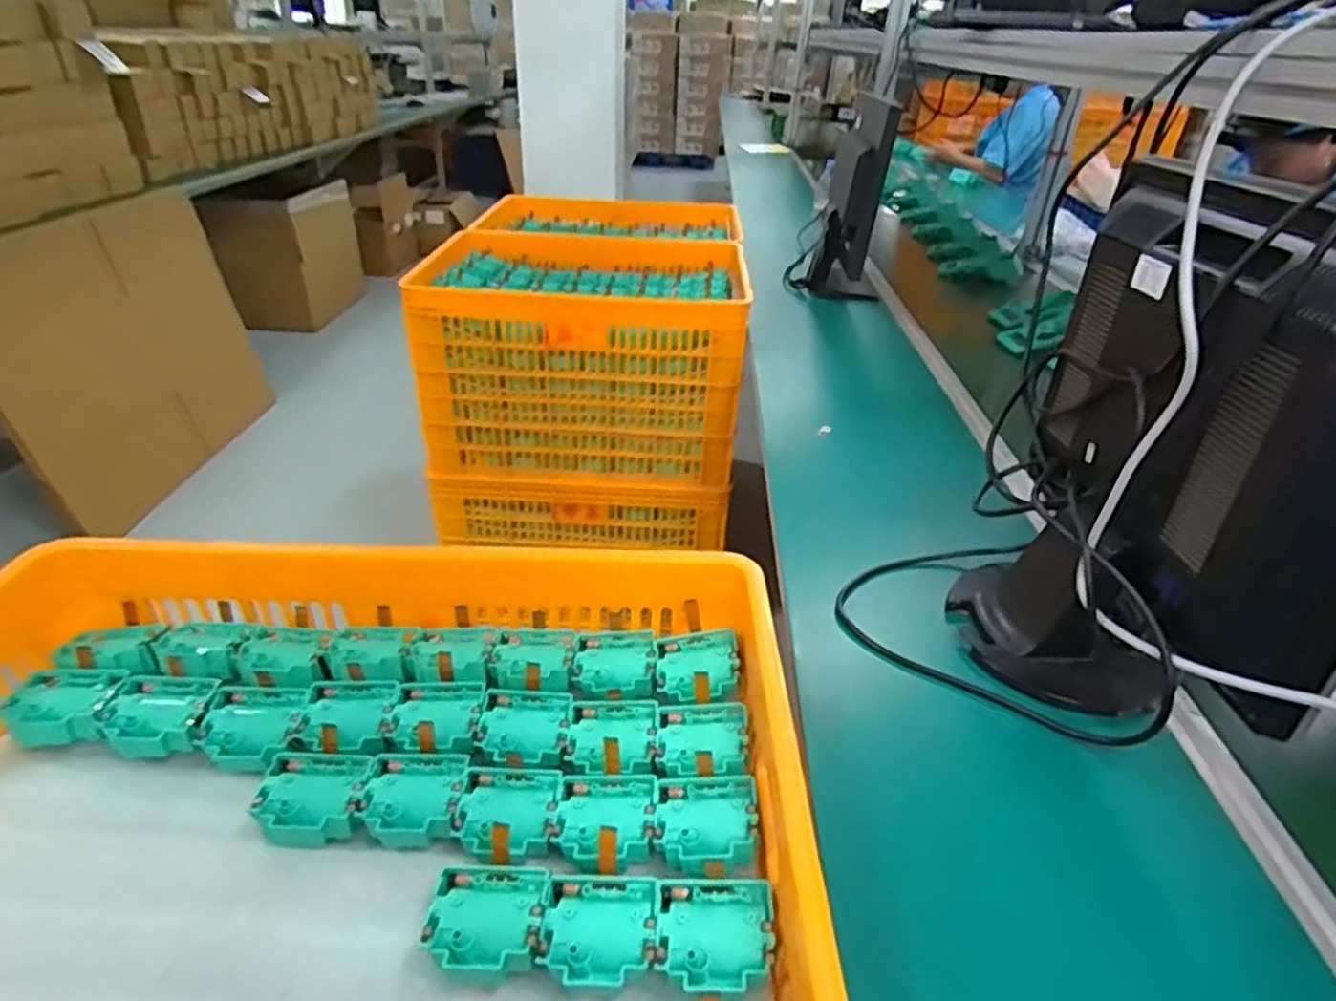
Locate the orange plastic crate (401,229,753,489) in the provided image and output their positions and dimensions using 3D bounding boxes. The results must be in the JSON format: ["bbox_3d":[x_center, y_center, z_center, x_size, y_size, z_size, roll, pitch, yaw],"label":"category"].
[{"bbox_3d":[-0.179,-0.333,1.698,0.658,0.412,0.485,1,33,-2],"label":"orange plastic crate"}]

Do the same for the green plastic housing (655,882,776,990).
[{"bbox_3d":[0.030,0.273,0.471,0.070,0.016,0.061,3,33,1],"label":"green plastic housing"}]

